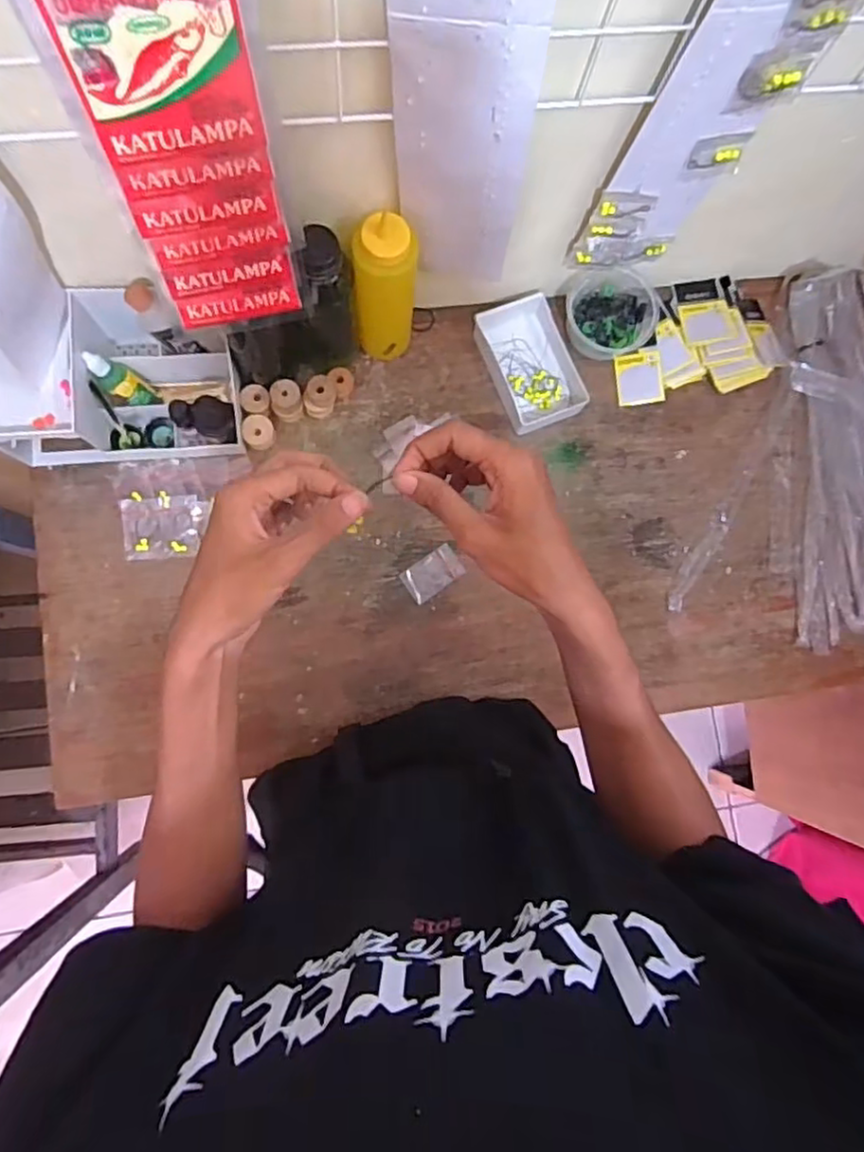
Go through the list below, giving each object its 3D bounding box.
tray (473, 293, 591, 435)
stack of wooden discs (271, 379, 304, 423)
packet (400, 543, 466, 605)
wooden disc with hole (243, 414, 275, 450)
[{"bbox_3d":[0.113,-0.246,0.751,0.096,0.030,0.152,-23,86,-7],"label":"tray"},{"bbox_3d":[-0.158,-0.191,0.710,0.033,0.039,0.033,2,83,-5],"label":"stack of wooden discs"},{"bbox_3d":[0.001,-0.002,0.725,0.066,0.004,0.040,-35,87,-8],"label":"packet"},{"bbox_3d":[-0.188,-0.157,0.715,0.032,0.017,0.036,-23,86,-7],"label":"wooden disc with hole"}]

